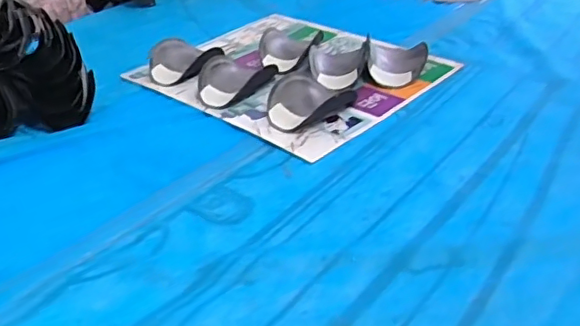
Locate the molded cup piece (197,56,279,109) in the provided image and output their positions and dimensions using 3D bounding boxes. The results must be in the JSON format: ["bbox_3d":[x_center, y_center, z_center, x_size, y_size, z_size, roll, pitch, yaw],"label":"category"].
[{"bbox_3d":[-0.103,-0.135,0.944,0.106,0.041,0.138,17,39,30],"label":"molded cup piece"}]

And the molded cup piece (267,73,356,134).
[{"bbox_3d":[0.018,-0.095,0.868,0.098,0.034,0.146,22,41,35],"label":"molded cup piece"}]

